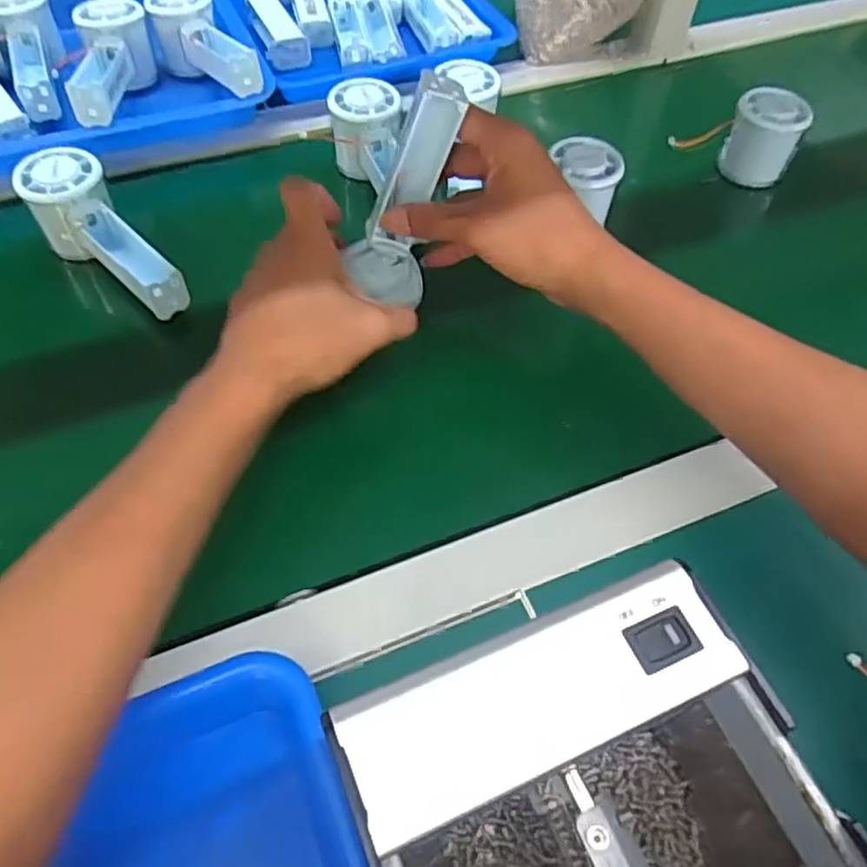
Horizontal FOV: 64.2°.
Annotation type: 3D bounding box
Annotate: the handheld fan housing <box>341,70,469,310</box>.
[{"bbox_3d":[-0.017,-0.145,0.414,0.045,0.131,0.037,38,39,20],"label":"handheld fan housing"}]

